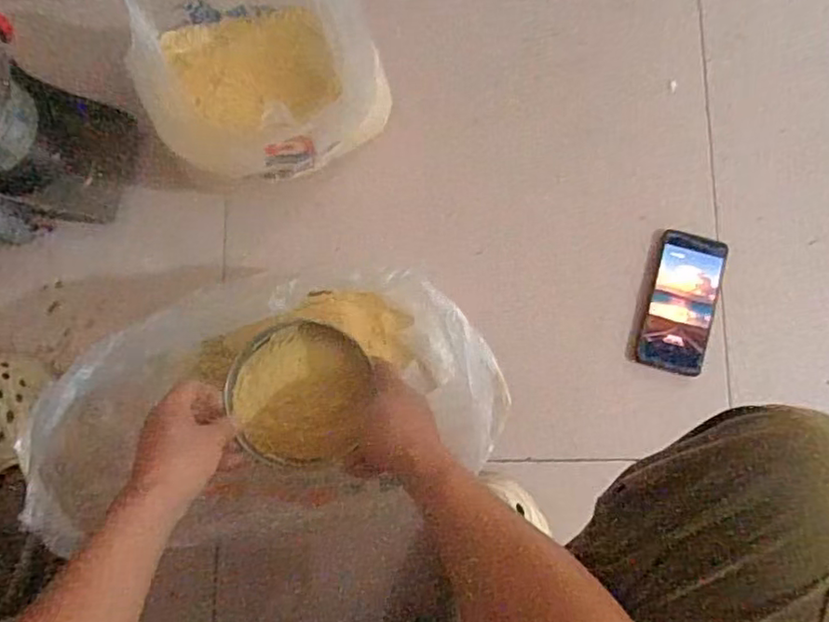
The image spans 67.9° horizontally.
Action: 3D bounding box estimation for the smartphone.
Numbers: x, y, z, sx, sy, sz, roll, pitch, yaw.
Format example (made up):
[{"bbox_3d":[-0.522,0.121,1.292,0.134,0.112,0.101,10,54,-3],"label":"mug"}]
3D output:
[{"bbox_3d":[0.319,-0.011,0.731,0.078,0.008,0.166,14,82,2],"label":"smartphone"}]

